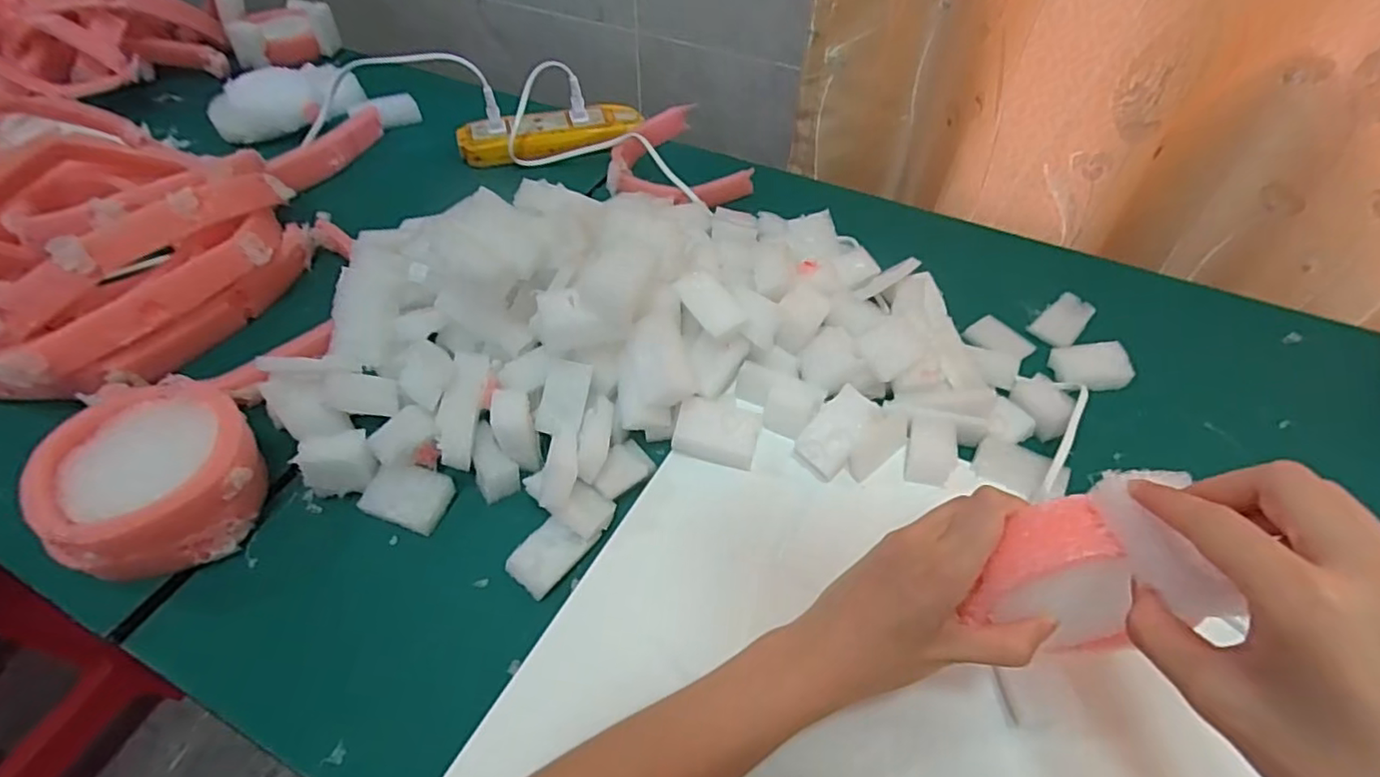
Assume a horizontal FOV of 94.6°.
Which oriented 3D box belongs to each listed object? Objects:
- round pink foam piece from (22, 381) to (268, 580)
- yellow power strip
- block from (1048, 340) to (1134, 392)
[{"bbox_3d":[-0.304,0.052,0.367,0.100,0.063,0.101,1,50,-1],"label":"round pink foam piece"},{"bbox_3d":[-0.138,-0.256,0.638,0.178,0.024,0.056,-10,50,-9],"label":"yellow power strip"},{"bbox_3d":[0.293,-0.017,0.463,0.051,0.013,0.037,0,50,-1],"label":"block"}]

